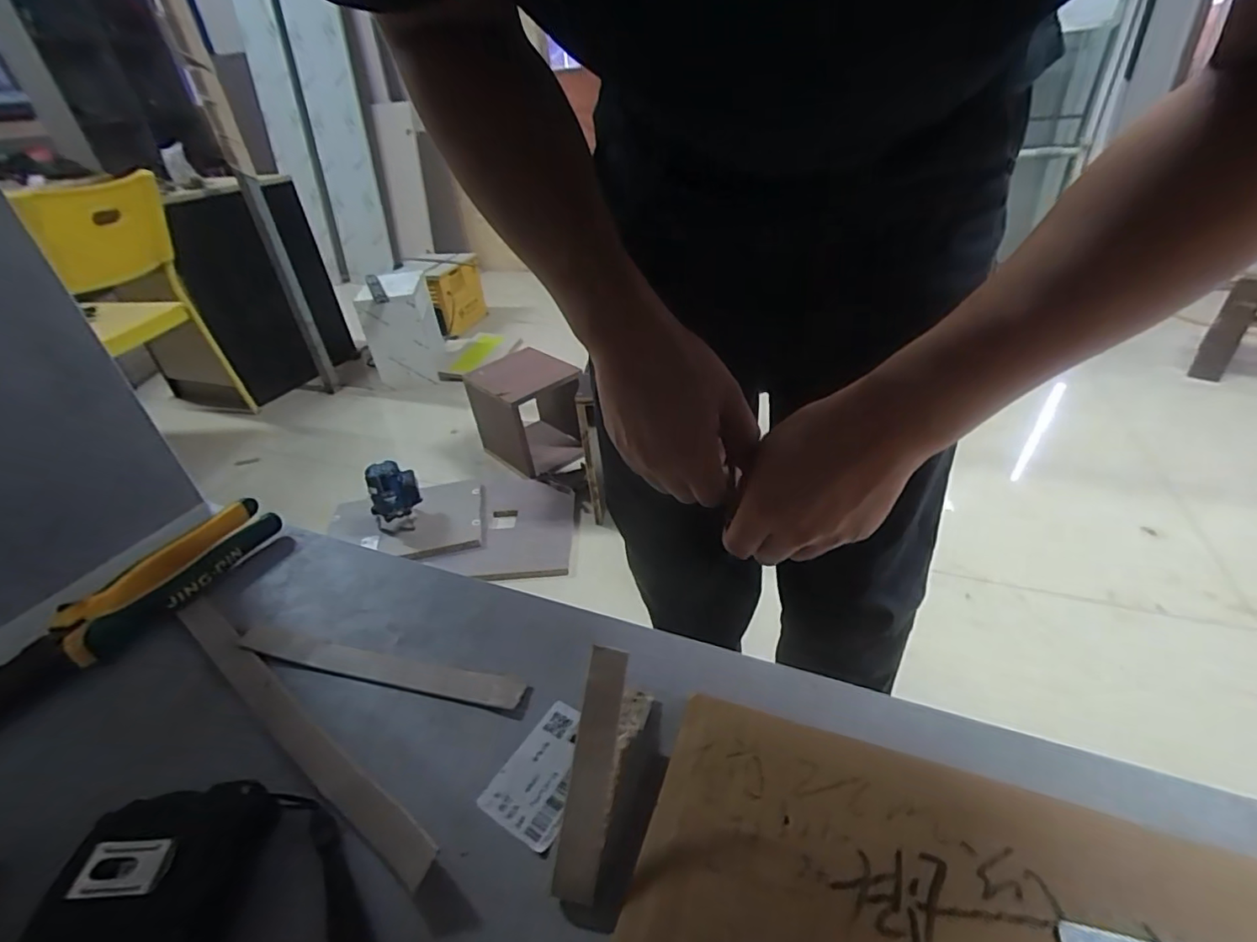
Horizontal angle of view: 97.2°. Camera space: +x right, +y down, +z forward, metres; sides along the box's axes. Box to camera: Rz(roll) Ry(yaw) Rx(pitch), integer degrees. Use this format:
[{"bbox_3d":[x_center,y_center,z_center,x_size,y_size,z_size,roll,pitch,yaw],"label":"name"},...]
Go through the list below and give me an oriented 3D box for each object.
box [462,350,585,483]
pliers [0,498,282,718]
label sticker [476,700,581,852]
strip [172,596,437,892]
[{"bbox_3d":[-0.268,-0.180,1.594,0.293,0.243,0.271,-32,43,-33],"label":"box"},{"bbox_3d":[-0.315,0.084,0.346,0.048,0.019,0.193,12,38,23],"label":"pliers"},{"bbox_3d":[-0.038,0.139,0.260,0.038,0.004,0.058,17,40,28],"label":"label sticker"},{"bbox_3d":[-0.183,0.126,0.292,0.249,0.009,0.017,20,42,32],"label":"strip"}]

